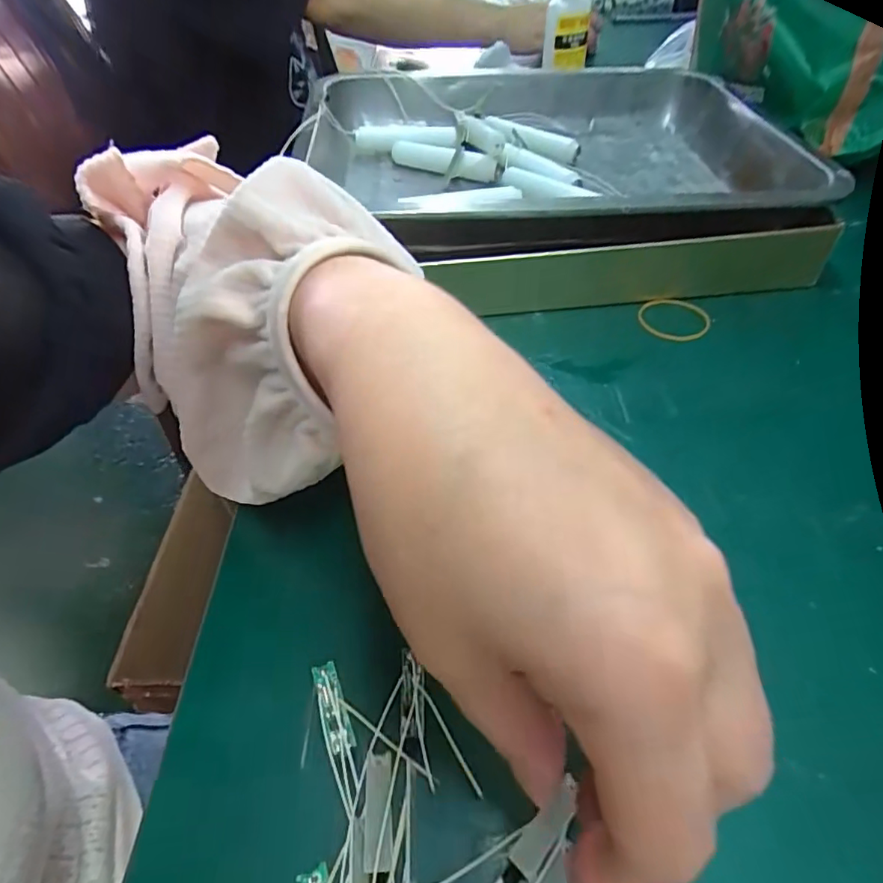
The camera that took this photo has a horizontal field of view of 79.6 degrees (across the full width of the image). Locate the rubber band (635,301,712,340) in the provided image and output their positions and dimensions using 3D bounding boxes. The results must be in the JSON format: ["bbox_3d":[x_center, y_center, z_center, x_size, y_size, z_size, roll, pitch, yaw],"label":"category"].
[{"bbox_3d":[0.148,-0.078,0.338,0.045,0.005,0.043,-3,49,3],"label":"rubber band"}]

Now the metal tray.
[{"bbox_3d":[0.081,-0.225,0.428,0.342,0.063,0.284,-5,49,-2],"label":"metal tray"}]

